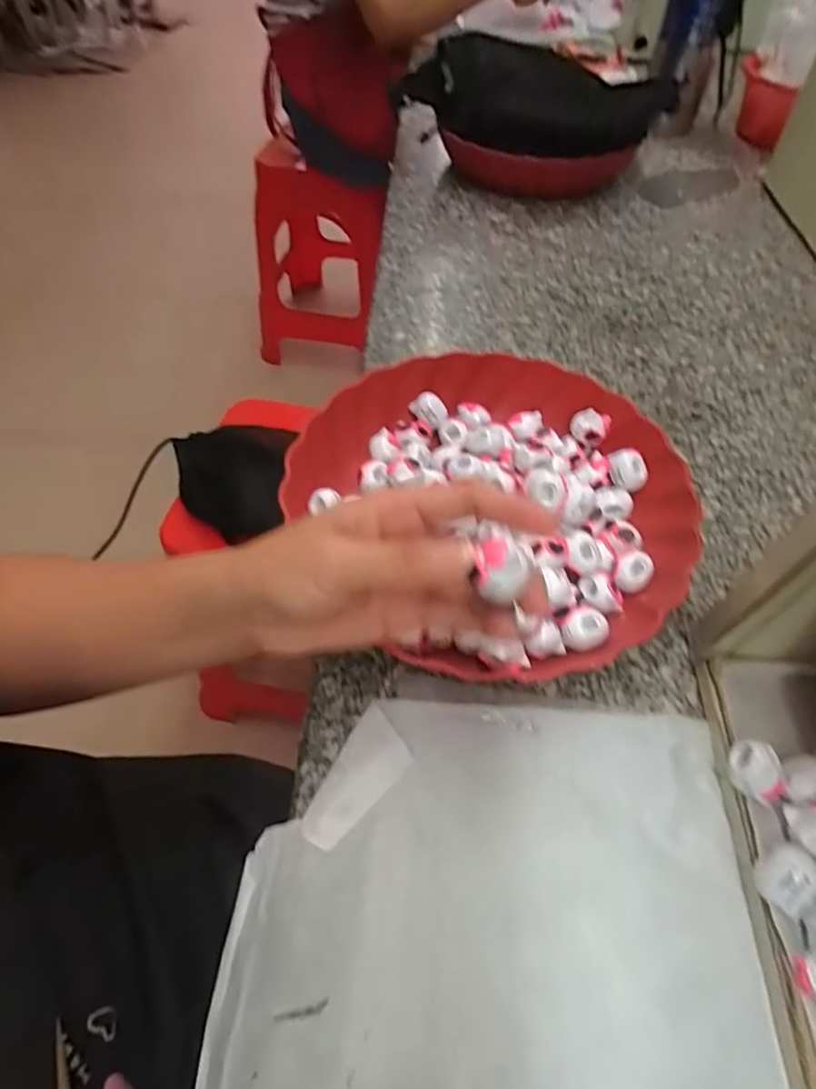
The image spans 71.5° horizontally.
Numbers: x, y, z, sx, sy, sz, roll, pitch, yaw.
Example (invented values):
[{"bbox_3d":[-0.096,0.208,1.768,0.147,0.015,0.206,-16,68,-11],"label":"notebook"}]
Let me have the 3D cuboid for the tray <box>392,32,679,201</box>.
[{"bbox_3d":[0.142,-0.487,0.648,0.294,0.112,0.161,2,55,-1],"label":"tray"}]

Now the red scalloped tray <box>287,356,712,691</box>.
[{"bbox_3d":[0.053,-0.028,0.365,0.242,0.052,0.231,40,63,22],"label":"red scalloped tray"}]

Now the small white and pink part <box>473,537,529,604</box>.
[{"bbox_3d":[0.033,0.008,0.203,0.016,0.017,0.019,-4,56,-5],"label":"small white and pink part"}]

